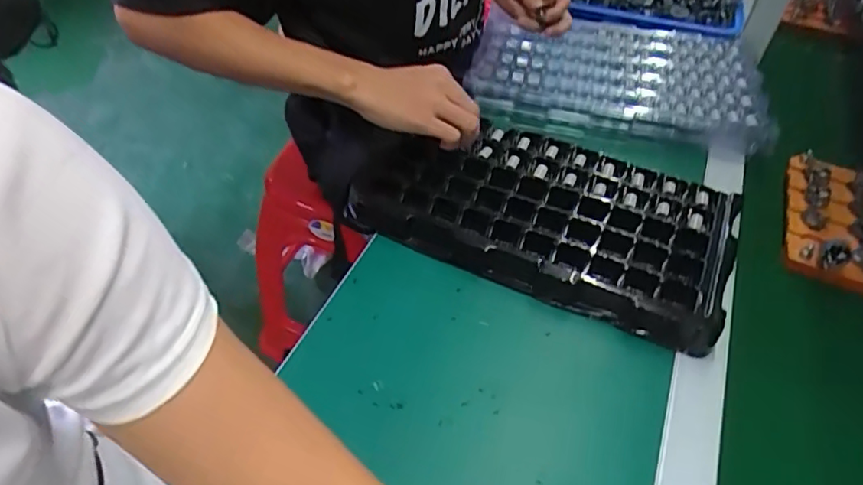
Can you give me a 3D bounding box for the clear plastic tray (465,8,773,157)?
[{"bbox_3d":[0.239,-0.224,0.758,0.360,0.044,0.240,7,46,2],"label":"clear plastic tray"}]

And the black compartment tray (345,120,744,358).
[{"bbox_3d":[0.115,-0.033,0.599,0.360,0.034,0.206,21,48,15],"label":"black compartment tray"}]

